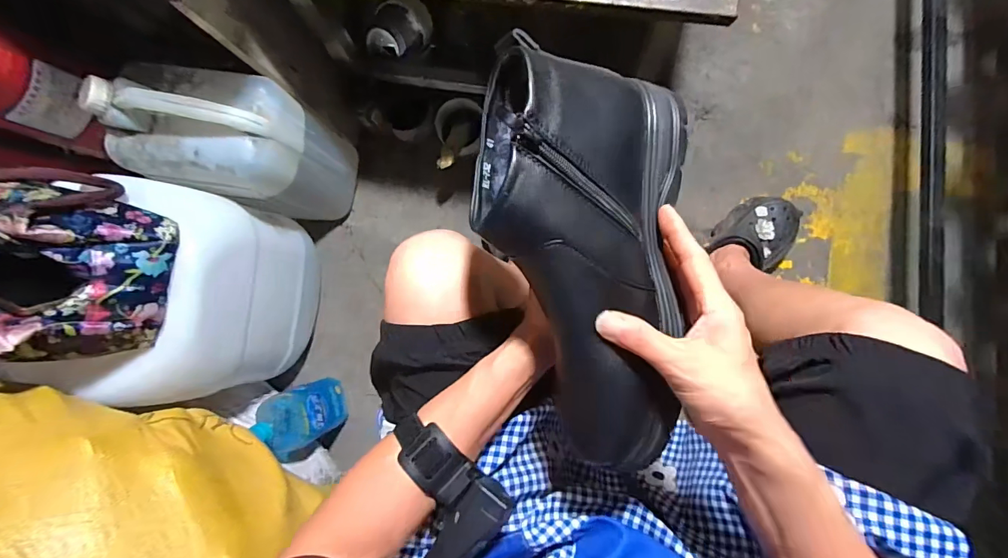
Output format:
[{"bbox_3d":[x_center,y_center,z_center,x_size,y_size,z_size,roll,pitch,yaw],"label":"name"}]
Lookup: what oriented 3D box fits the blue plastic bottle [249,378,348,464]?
[{"bbox_3d":[-0.334,0.234,0.710,0.078,0.185,0.113,-21,86,3],"label":"blue plastic bottle"}]

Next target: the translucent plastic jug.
[{"bbox_3d":[-0.395,-0.196,0.666,0.219,0.296,0.154,10,88,5],"label":"translucent plastic jug"}]

